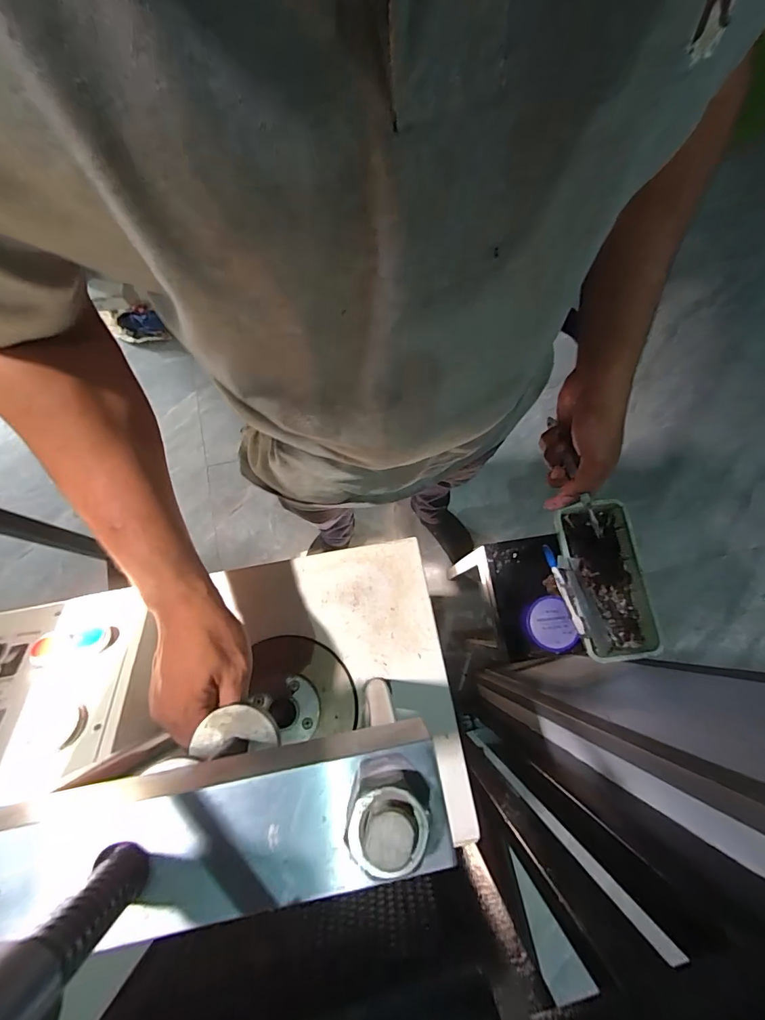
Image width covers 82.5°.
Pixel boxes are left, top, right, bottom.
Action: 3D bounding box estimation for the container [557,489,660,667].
[{"bbox_3d":[0.401,0.123,0.788,0.156,0.072,0.276,-5,76,-3],"label":"container"}]

